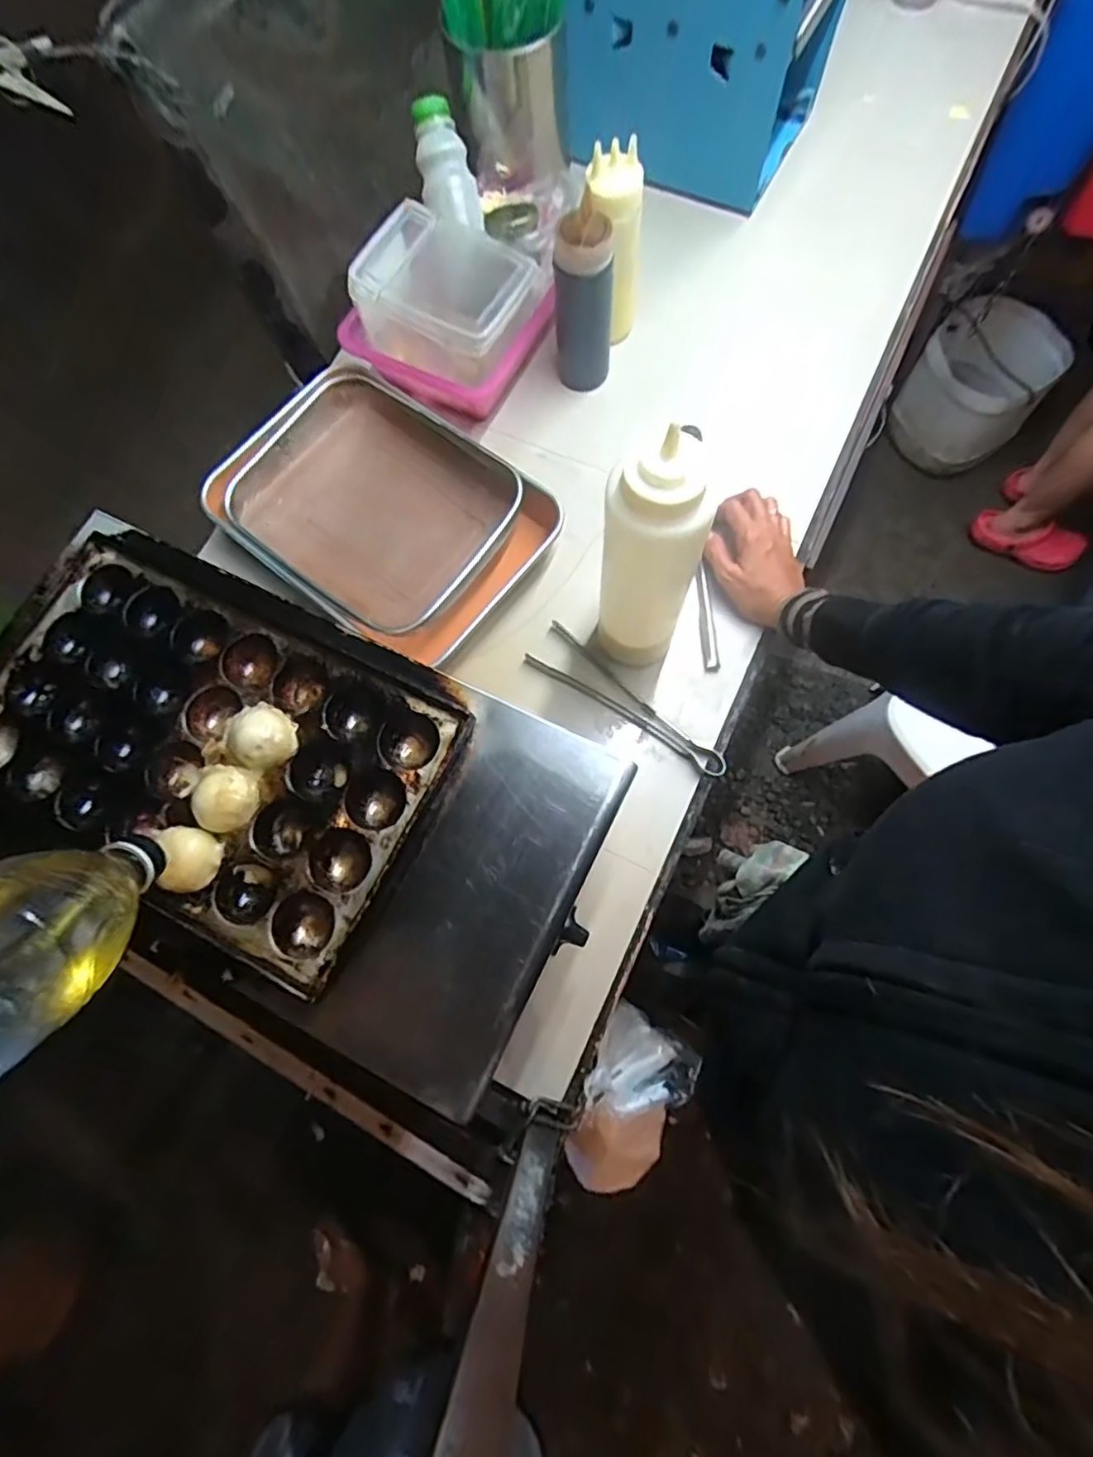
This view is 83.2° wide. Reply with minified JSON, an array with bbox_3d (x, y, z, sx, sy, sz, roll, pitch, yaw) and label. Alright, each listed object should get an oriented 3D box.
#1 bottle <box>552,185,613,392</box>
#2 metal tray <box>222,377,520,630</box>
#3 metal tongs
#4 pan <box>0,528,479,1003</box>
[{"bbox_3d":[0.040,-0.443,0.641,0.057,0.164,0.060,2,74,3],"label":"bottle"},{"bbox_3d":[-0.191,-0.242,0.667,0.268,0.042,0.228,35,78,11],"label":"metal tray"},{"bbox_3d":[0.084,-0.031,0.610,0.219,0.017,0.051,32,78,11],"label":"metal tongs"},{"bbox_3d":[-0.241,0.000,0.425,0.342,0.037,0.221,25,77,9],"label":"pan"}]

